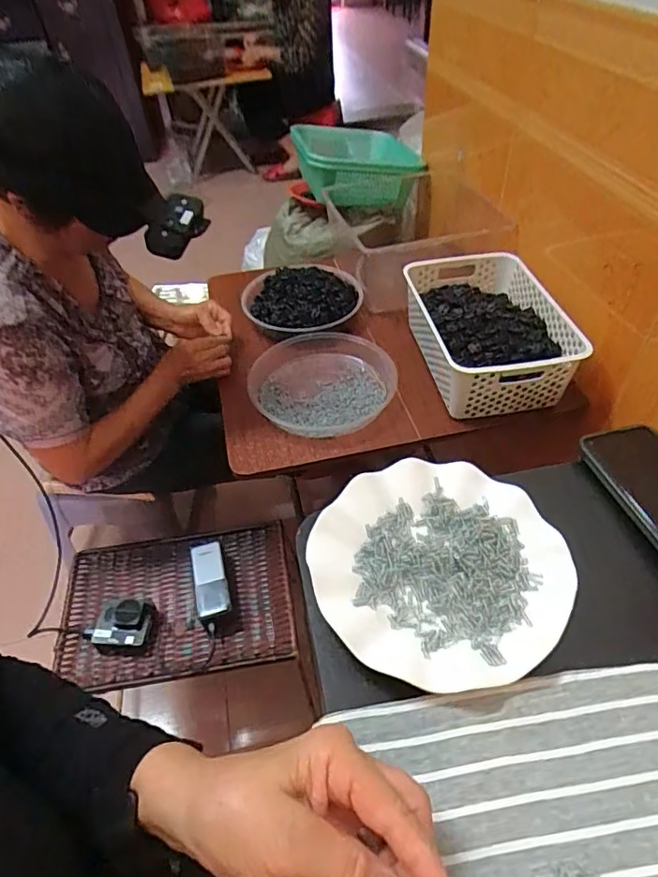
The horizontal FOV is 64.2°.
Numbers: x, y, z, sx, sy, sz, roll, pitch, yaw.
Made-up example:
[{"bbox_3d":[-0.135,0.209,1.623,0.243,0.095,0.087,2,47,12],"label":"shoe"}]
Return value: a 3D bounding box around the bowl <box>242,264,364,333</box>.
[{"bbox_3d":[-0.055,-0.265,0.990,0.228,0.060,0.210,-1,47,3],"label":"bowl"}]

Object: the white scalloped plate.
[{"bbox_3d":[0.080,0.093,0.392,0.176,0.020,0.175,-3,46,3],"label":"white scalloped plate"}]

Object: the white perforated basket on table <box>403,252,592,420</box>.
[{"bbox_3d":[0.261,-0.178,0.857,0.208,0.096,0.299,-8,47,-3],"label":"white perforated basket on table"}]

